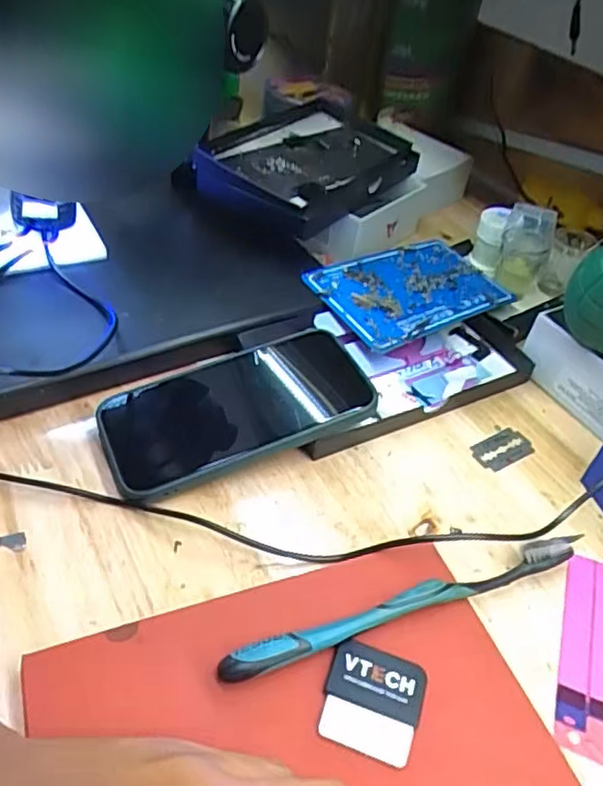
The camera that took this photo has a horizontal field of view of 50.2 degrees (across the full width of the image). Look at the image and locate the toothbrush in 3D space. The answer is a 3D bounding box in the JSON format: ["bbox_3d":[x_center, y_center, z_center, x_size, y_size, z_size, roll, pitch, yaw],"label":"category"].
[{"bbox_3d":[0.052,0.096,0.295,0.185,0.014,0.013,-12,46,-21],"label":"toothbrush"}]

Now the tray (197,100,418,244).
[{"bbox_3d":[0.006,-0.190,0.528,0.123,0.033,0.185,32,47,22],"label":"tray"}]

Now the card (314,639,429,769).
[{"bbox_3d":[0.029,0.127,0.265,0.039,0.006,0.041,18,43,11],"label":"card"}]

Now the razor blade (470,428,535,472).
[{"bbox_3d":[0.124,0.035,0.398,0.041,0.004,0.024,-18,48,-25],"label":"razor blade"}]

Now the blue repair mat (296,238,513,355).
[{"bbox_3d":[0.082,-0.078,0.480,0.141,0.009,0.085,-21,60,-29],"label":"blue repair mat"}]

